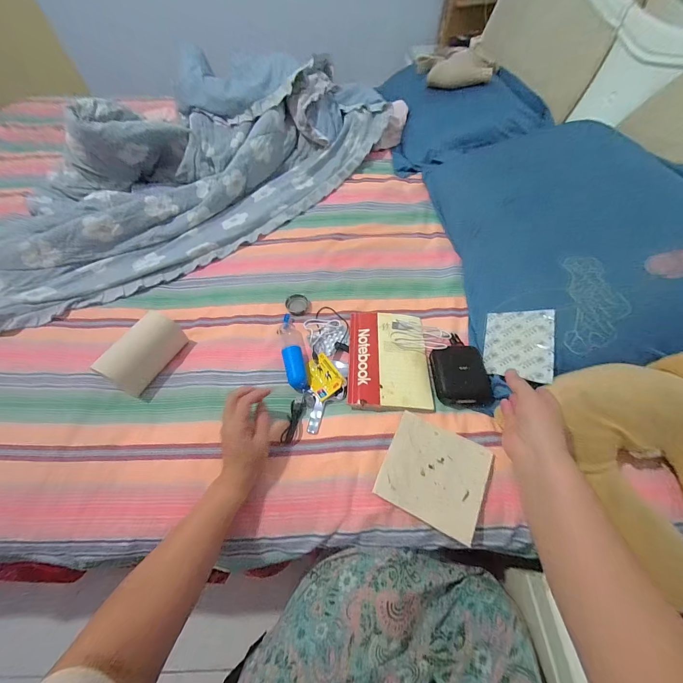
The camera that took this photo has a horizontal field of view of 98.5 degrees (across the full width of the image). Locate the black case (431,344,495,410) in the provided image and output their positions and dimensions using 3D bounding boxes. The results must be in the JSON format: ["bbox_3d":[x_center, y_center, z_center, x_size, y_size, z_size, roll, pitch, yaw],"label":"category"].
[{"bbox_3d":[0.199,0.053,0.487,0.088,0.024,0.103,-5,57,-1],"label":"black case"}]

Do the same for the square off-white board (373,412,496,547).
[{"bbox_3d":[0.134,0.187,0.424,0.139,0.010,0.128,22,60,16],"label":"square off-white board"}]

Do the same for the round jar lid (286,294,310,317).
[{"bbox_3d":[-0.088,-0.075,0.606,0.044,0.005,0.050,-26,75,-19],"label":"round jar lid"}]

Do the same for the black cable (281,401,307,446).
[{"bbox_3d":[-0.076,0.128,0.467,0.024,0.010,0.071,8,57,8],"label":"black cable"}]

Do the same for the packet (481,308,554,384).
[{"bbox_3d":[0.291,0.004,0.488,0.099,0.006,0.127,0,61,38],"label":"packet"}]

